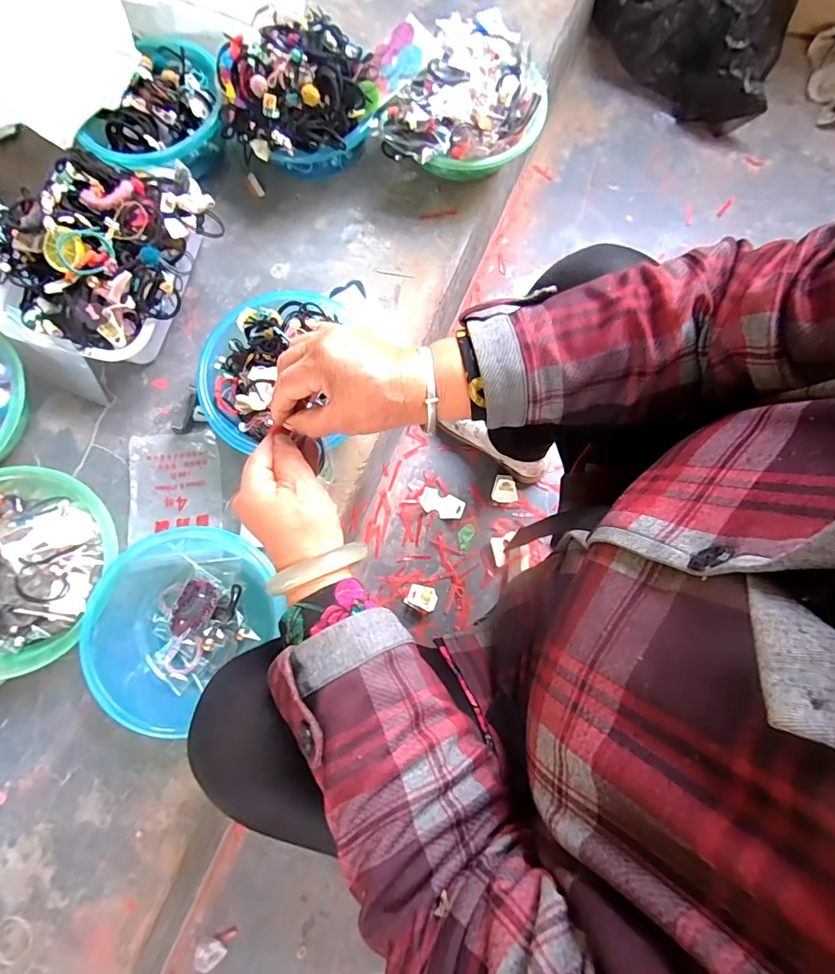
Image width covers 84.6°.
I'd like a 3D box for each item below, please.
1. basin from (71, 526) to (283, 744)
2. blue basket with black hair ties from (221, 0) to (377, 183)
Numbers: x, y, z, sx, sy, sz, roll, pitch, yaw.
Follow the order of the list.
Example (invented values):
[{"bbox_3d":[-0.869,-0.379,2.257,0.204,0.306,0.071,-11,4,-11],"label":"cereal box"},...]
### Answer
[{"bbox_3d":[-0.278,0.152,0.549,0.192,0.076,0.210,43,82,8],"label":"basin"},{"bbox_3d":[-0.171,-0.555,0.665,0.208,0.152,0.190,-15,79,-3],"label":"blue basket with black hair ties"}]

